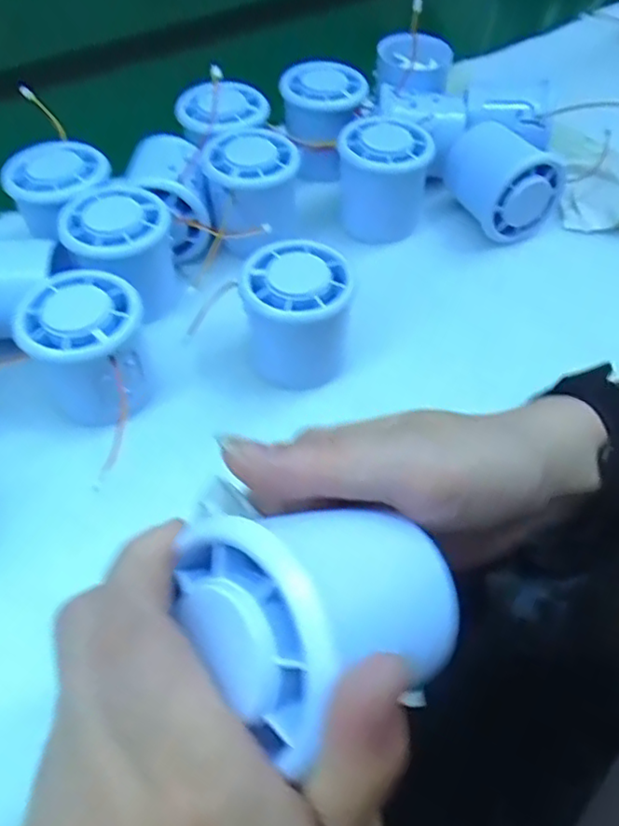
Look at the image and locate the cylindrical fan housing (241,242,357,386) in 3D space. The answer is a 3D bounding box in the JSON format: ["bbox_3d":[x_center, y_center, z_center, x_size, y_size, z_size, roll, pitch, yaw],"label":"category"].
[{"bbox_3d":[-0.006,-0.047,0.324,0.054,0.053,0.062,2,53,2],"label":"cylindrical fan housing"}]

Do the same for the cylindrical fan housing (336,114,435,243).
[{"bbox_3d":[0.045,-0.142,0.391,0.052,0.051,0.064,5,54,4],"label":"cylindrical fan housing"}]

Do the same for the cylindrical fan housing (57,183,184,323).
[{"bbox_3d":[-0.102,-0.087,0.351,0.054,0.051,0.051,0,53,0],"label":"cylindrical fan housing"}]

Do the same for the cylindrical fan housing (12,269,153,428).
[{"bbox_3d":[-0.104,-0.027,0.308,0.053,0.055,0.056,0,53,0],"label":"cylindrical fan housing"}]

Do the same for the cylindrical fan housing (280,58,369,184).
[{"bbox_3d":[0.007,-0.197,0.429,0.054,0.054,0.050,0,53,0],"label":"cylindrical fan housing"}]

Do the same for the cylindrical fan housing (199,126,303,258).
[{"bbox_3d":[-0.033,-0.130,0.380,0.052,0.050,0.058,-3,53,-2],"label":"cylindrical fan housing"}]

